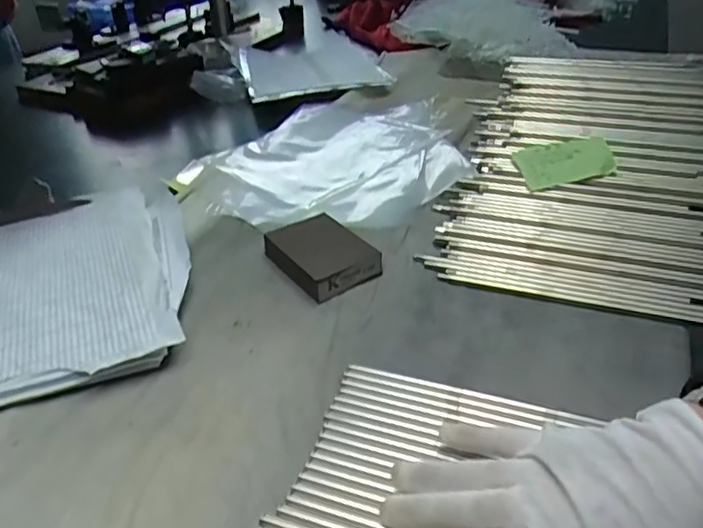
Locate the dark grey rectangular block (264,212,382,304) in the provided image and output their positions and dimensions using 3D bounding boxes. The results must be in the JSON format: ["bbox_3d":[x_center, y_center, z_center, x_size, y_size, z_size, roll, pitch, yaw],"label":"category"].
[{"bbox_3d":[-0.029,-0.011,0.527,0.071,0.024,0.105,-22,39,-26],"label":"dark grey rectangular block"}]

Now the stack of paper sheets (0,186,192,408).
[{"bbox_3d":[-0.272,0.007,0.514,0.237,0.024,0.311,-13,36,-15],"label":"stack of paper sheets"}]

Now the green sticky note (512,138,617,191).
[{"bbox_3d":[0.220,-0.106,0.592,0.093,0.010,0.067,-8,44,7],"label":"green sticky note"}]

